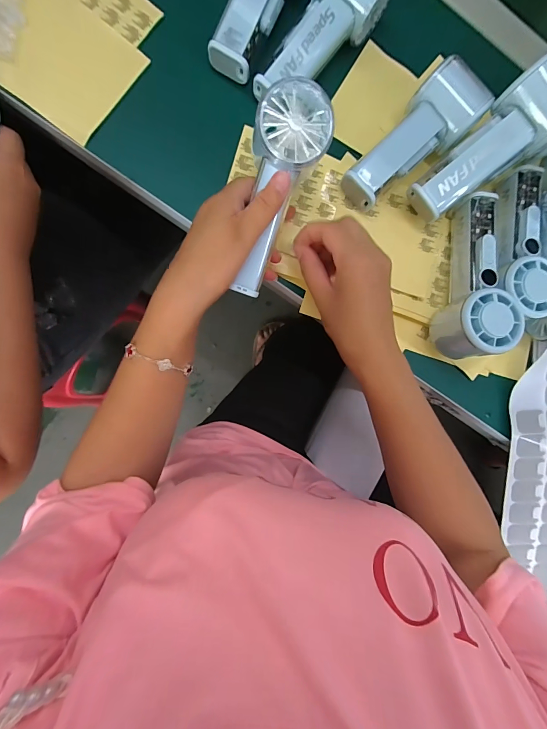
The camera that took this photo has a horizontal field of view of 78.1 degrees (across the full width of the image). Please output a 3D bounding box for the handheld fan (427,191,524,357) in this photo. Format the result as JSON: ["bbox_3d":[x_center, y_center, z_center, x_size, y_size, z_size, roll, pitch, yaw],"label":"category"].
[{"bbox_3d":[0.190,-0.082,0.328,0.058,0.060,0.156,7,77,-8],"label":"handheld fan"}]

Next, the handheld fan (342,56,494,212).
[{"bbox_3d":[0.130,-0.209,0.318,0.060,0.045,0.144,44,84,-6],"label":"handheld fan"}]

